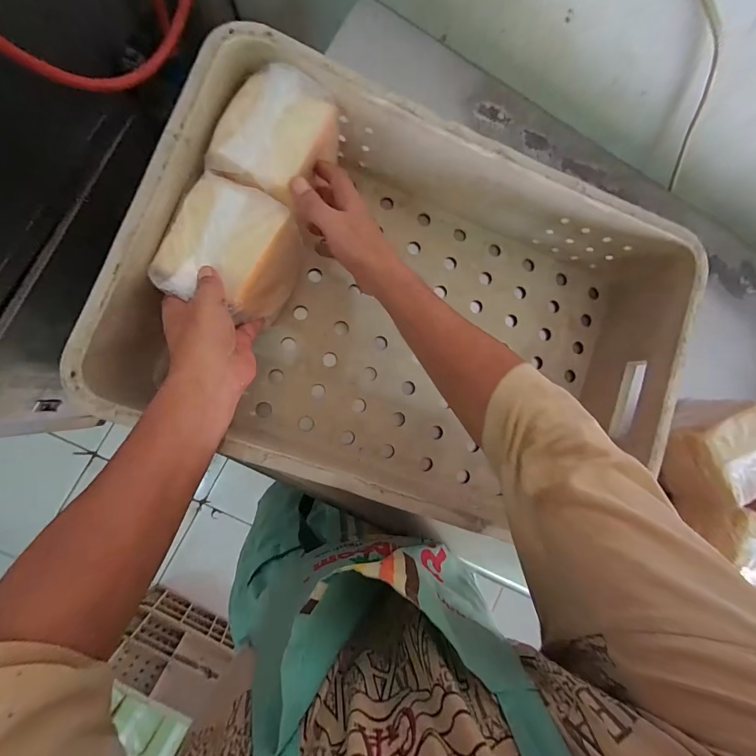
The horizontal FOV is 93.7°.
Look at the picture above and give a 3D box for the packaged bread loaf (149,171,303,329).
[{"bbox_3d":[-0.158,-0.133,0.400,0.116,0.109,0.132,20,85,-7],"label":"packaged bread loaf"}]

